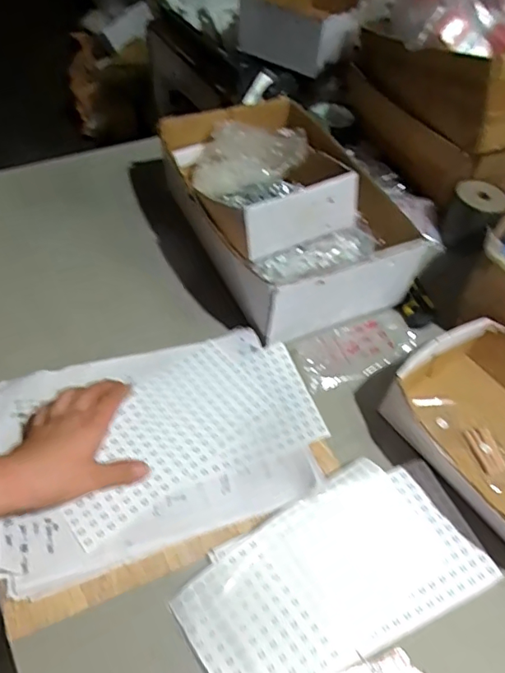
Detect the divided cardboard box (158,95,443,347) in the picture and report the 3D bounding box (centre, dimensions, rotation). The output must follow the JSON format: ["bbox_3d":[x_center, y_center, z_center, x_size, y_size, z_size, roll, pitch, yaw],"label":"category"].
[{"bbox_3d":[0.039,-0.169,0.670,0.257,0.134,0.330,-20,55,-20],"label":"divided cardboard box"}]

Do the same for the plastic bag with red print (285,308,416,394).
[{"bbox_3d":[0.125,0.010,0.615,0.161,0.026,0.076,-18,55,-19],"label":"plastic bag with red print"}]

